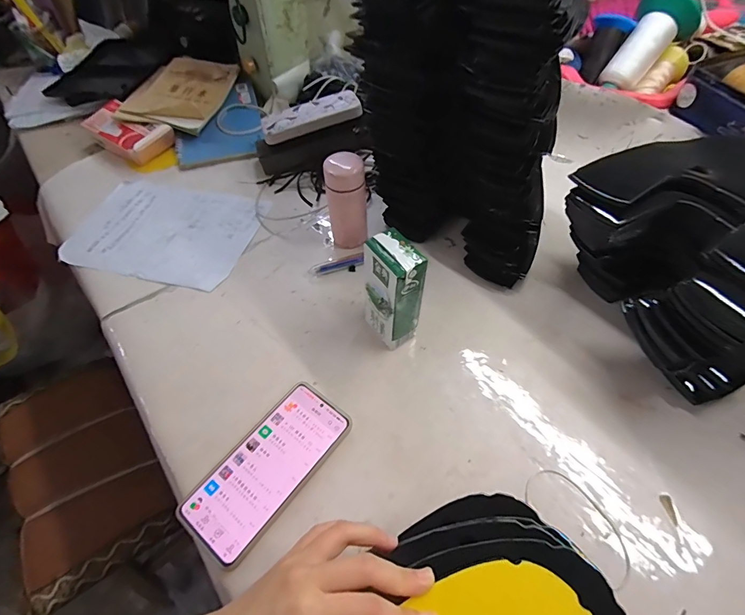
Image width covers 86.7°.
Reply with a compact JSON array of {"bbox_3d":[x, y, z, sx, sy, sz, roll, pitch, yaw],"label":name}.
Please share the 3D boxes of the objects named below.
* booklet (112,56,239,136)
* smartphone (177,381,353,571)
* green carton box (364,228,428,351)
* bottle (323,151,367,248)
[{"bbox_3d":[-0.365,-0.404,0.742,0.174,0.026,0.202,12,61,5],"label":"booklet"},{"bbox_3d":[-0.099,0.152,0.382,0.078,0.009,0.162,32,61,23],"label":"smartphone"},{"bbox_3d":[0.021,-0.014,0.423,0.043,0.134,0.060,-29,58,-18],"label":"green carton box"},{"bbox_3d":[-0.034,-0.139,0.532,0.049,0.121,0.058,-5,53,-2],"label":"bottle"}]

